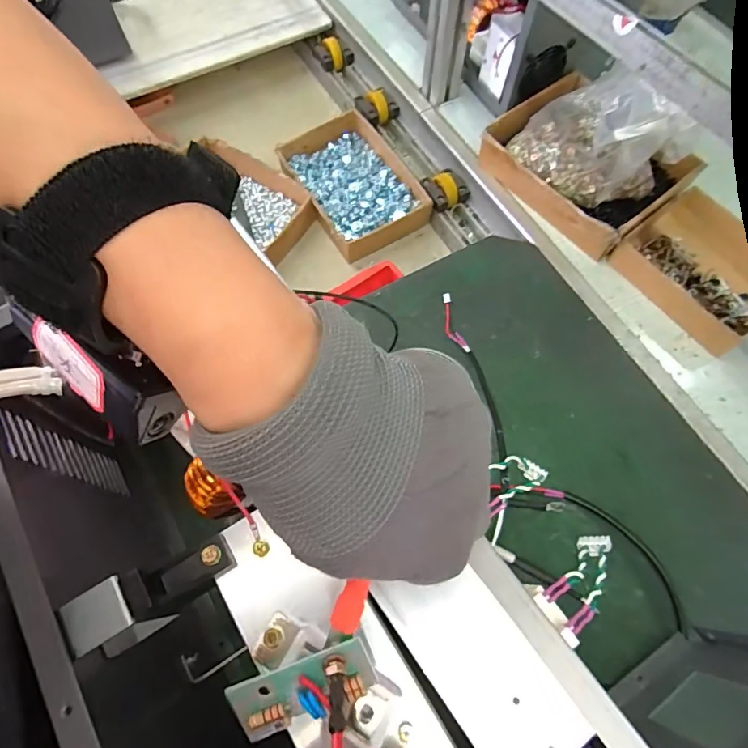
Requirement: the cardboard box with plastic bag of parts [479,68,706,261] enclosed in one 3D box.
[{"bbox_3d":[0.269,-0.284,0.574,0.177,0.119,0.217,-38,72,-14],"label":"cardboard box with plastic bag of parts"}]

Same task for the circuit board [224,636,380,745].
[{"bbox_3d":[-0.032,0.145,0.220,0.065,0.010,0.024,-19,68,-7],"label":"circuit board"}]

